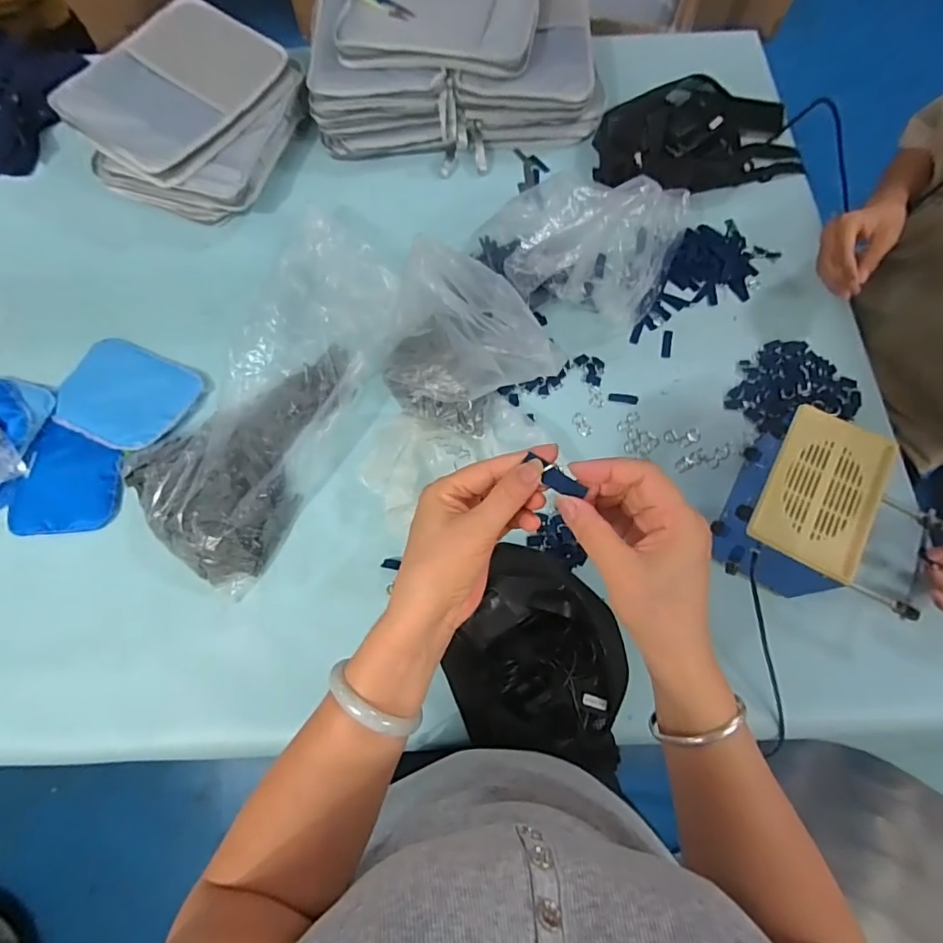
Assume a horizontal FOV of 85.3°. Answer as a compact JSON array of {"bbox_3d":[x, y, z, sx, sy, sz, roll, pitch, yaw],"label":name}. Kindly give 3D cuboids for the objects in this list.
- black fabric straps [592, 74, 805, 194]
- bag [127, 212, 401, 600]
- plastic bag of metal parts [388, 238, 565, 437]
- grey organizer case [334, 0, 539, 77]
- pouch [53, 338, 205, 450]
[{"bbox_3d":[0.381,-0.547,0.827,0.352,0.099,0.166,-13,71,-4],"label":"black fabric straps"},{"bbox_3d":[-0.266,-0.118,0.706,0.226,0.064,0.510,26,73,9],"label":"bag"},{"bbox_3d":[0.001,-0.144,0.648,0.195,0.192,0.148,28,73,10],"label":"plastic bag of metal parts"},{"bbox_3d":[-0.050,-0.749,0.826,0.305,0.033,0.231,7,80,8],"label":"grey organizer case"},{"bbox_3d":[-0.498,-0.112,0.736,0.196,0.016,0.147,23,72,8],"label":"pouch"}]

